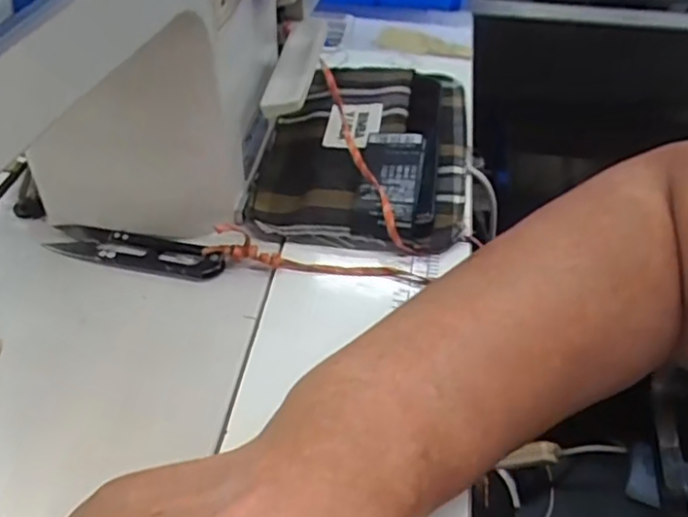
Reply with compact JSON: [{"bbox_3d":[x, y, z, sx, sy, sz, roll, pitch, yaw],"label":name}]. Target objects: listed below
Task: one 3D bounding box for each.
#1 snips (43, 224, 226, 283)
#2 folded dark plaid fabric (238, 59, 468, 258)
[{"bbox_3d":[-0.115,-0.003,0.364,0.101,0.010,0.026,9,44,9],"label":"snips"},{"bbox_3d":[0.016,-0.085,0.433,0.128,0.029,0.202,6,43,5],"label":"folded dark plaid fabric"}]

